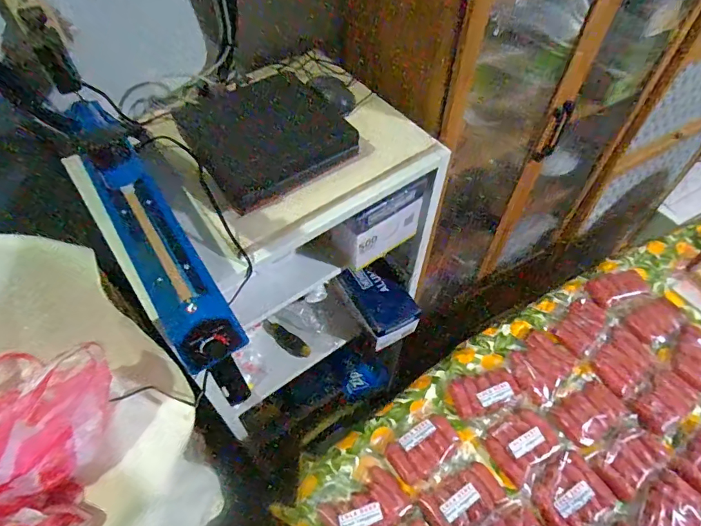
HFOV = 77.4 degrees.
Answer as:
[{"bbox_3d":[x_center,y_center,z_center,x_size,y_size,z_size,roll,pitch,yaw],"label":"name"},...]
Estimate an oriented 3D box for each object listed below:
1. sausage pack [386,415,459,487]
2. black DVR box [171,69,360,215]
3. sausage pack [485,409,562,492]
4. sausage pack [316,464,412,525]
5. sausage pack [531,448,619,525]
[{"bbox_3d":[0.135,0.325,0.774,0.127,0.020,0.078,-29,59,-20],"label":"sausage pack"},{"bbox_3d":[-0.130,-0.203,0.660,0.226,0.031,0.233,-32,61,-22],"label":"black DVR box"},{"bbox_3d":[0.310,0.322,0.787,0.124,0.021,0.098,-33,61,-22],"label":"sausage pack"},{"bbox_3d":[0.027,0.405,0.719,0.135,0.018,0.103,-32,61,-22],"label":"sausage pack"},{"bbox_3d":[0.371,0.394,0.739,0.130,0.022,0.104,-29,59,-20],"label":"sausage pack"}]

